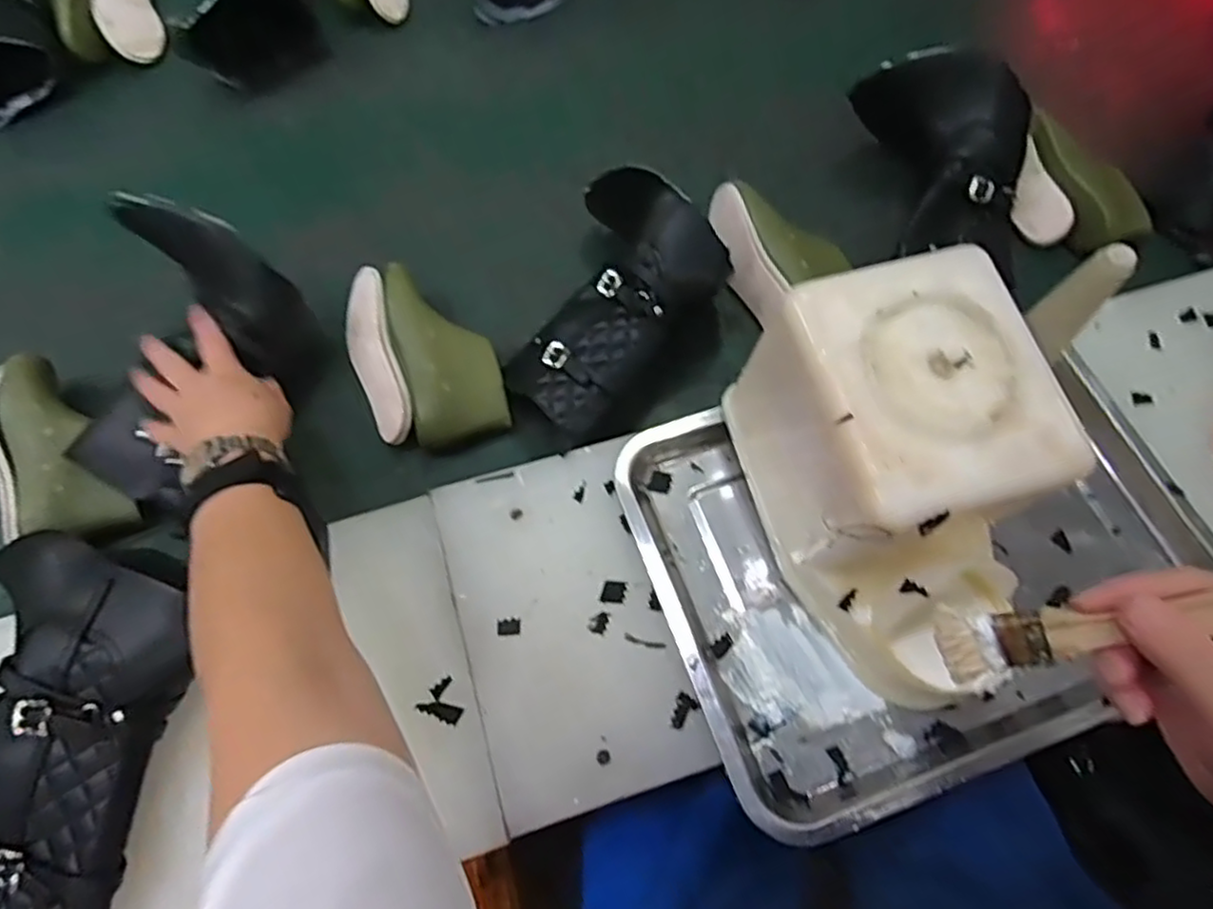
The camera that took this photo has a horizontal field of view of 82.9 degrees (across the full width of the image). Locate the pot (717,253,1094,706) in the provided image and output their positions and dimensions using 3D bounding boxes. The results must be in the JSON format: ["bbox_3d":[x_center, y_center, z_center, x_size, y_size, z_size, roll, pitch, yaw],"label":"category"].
[{"bbox_3d":[0.184,0.019,0.426,0.140,0.160,0.224,-16,68,-8],"label":"pot"}]

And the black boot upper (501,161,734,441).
[{"bbox_3d":[-0.015,-0.130,0.582,0.162,0.104,0.199,39,72,14],"label":"black boot upper"}]

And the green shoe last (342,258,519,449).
[{"bbox_3d":[-0.165,-0.092,0.596,0.110,0.051,0.180,-24,69,-11],"label":"green shoe last"}]

